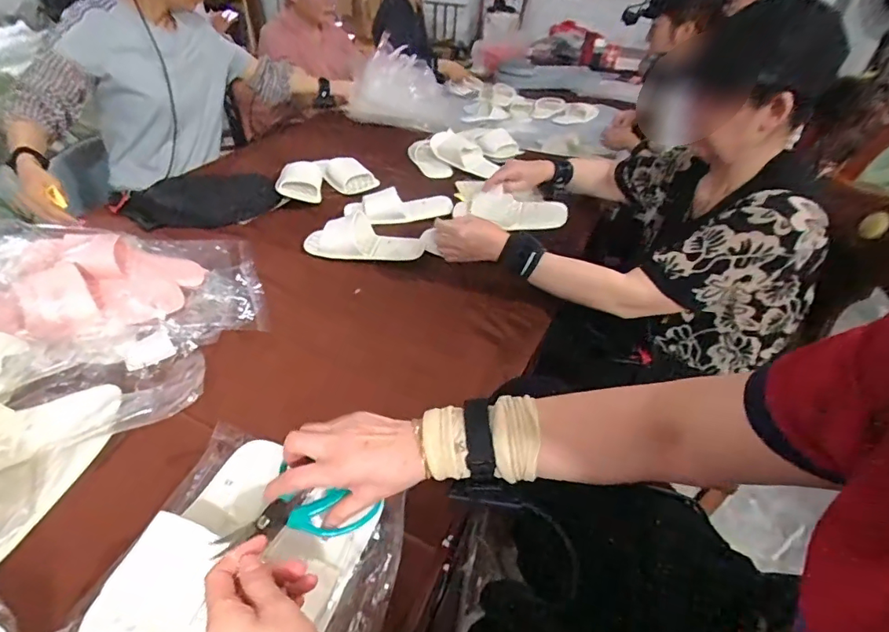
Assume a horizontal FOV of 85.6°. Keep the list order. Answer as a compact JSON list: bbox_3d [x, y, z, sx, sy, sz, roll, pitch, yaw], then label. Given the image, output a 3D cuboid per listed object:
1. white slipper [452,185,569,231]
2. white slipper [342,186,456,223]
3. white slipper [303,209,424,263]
[{"bbox_3d":[0.138,-0.223,0.998,0.228,0.042,0.076,12,39,10],"label":"white slipper"},{"bbox_3d":[-0.099,-0.248,1.051,0.229,0.051,0.090,-6,40,-14],"label":"white slipper"},{"bbox_3d":[-0.155,-0.156,0.926,0.225,0.050,0.092,6,38,2],"label":"white slipper"}]

